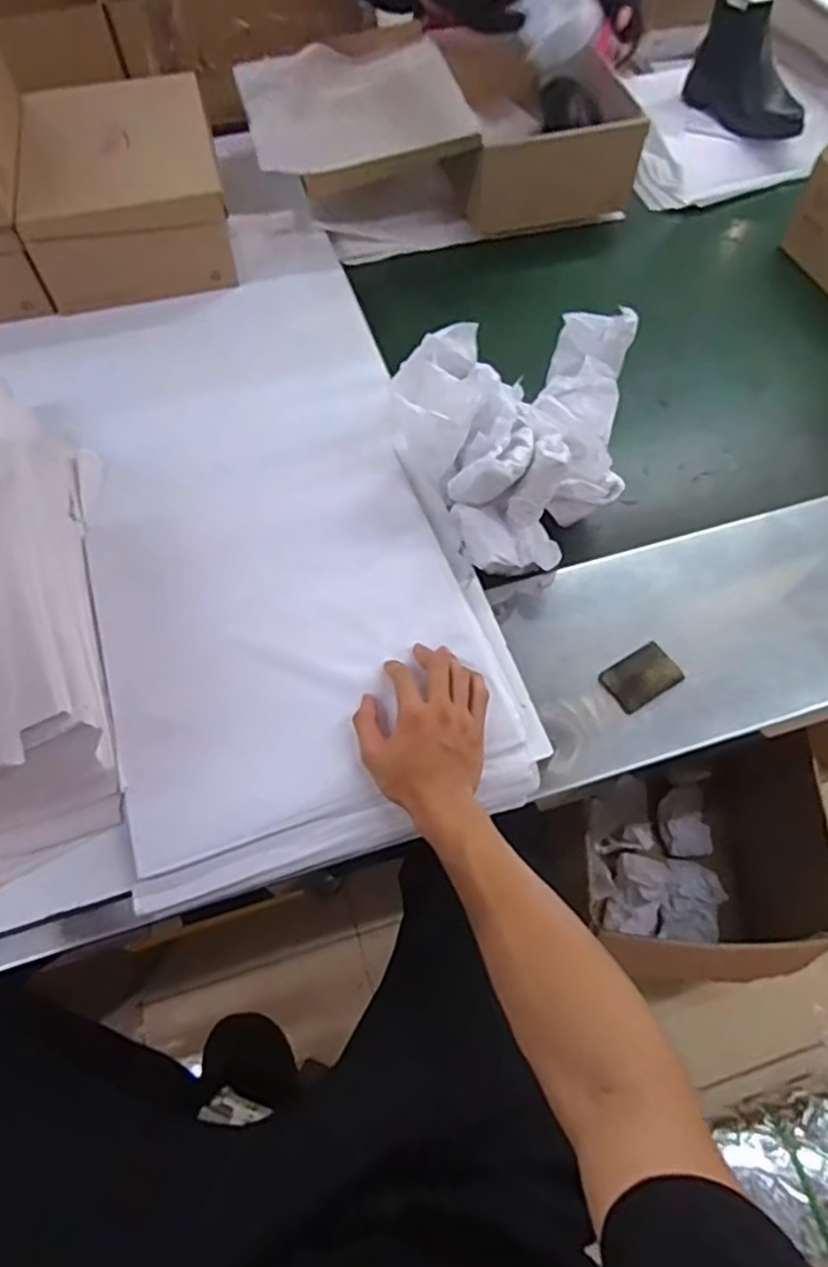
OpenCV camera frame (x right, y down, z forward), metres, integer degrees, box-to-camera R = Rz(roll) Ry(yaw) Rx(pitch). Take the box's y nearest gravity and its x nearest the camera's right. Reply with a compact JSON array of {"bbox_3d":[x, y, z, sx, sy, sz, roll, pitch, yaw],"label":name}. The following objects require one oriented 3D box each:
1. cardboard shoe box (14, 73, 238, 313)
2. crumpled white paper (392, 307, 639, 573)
[{"bbox_3d":[-0.399,-0.621,0.960,0.246,0.138,0.296,-11,62,-6],"label":"cardboard shoe box"},{"bbox_3d":[0.115,-0.255,0.773,0.240,0.119,0.362,13,62,7],"label":"crumpled white paper"}]

